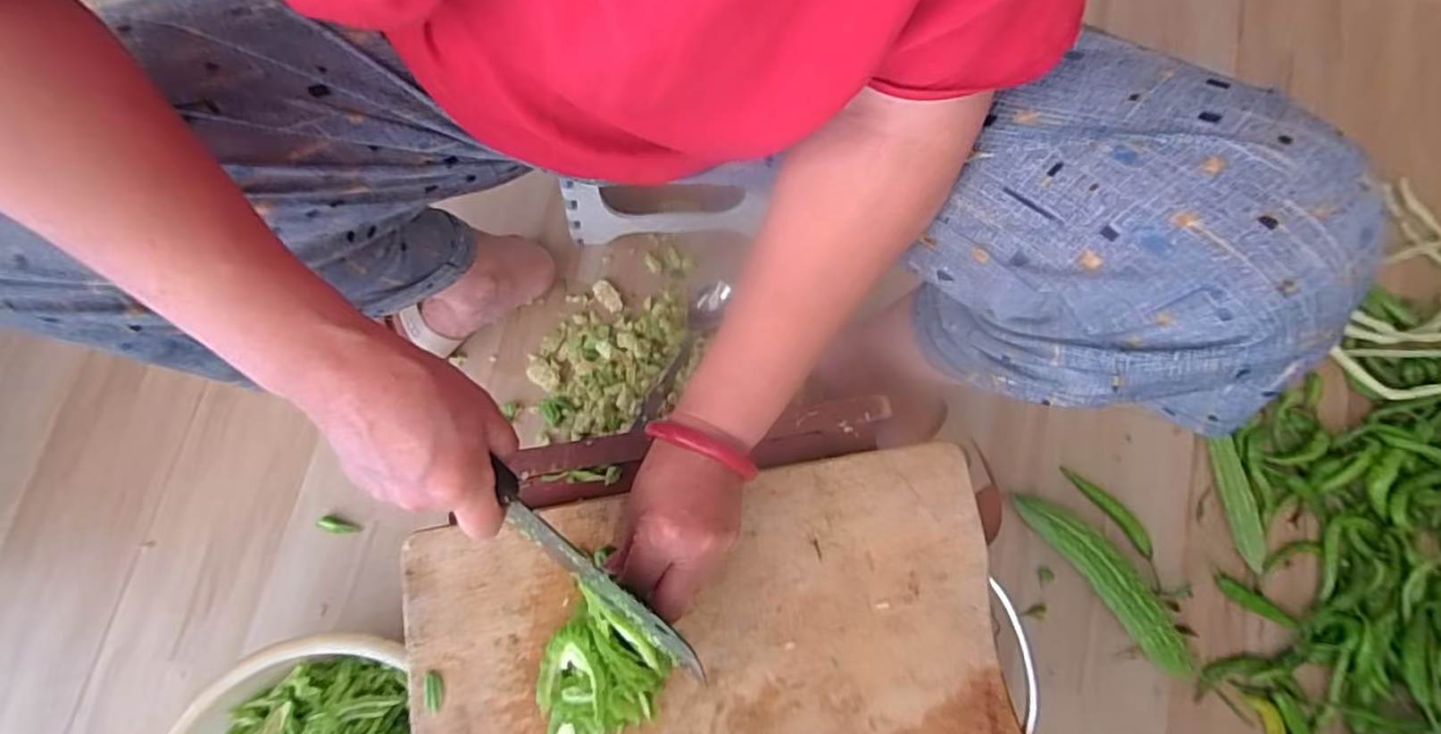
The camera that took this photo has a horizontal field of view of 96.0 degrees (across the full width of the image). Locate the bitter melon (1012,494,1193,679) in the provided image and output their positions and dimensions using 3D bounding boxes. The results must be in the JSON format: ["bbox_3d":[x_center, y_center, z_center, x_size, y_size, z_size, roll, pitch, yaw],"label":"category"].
[{"bbox_3d":[0.394,0.214,0.655,0.051,0.044,0.225,-39,80,-7],"label":"bitter melon"}]

